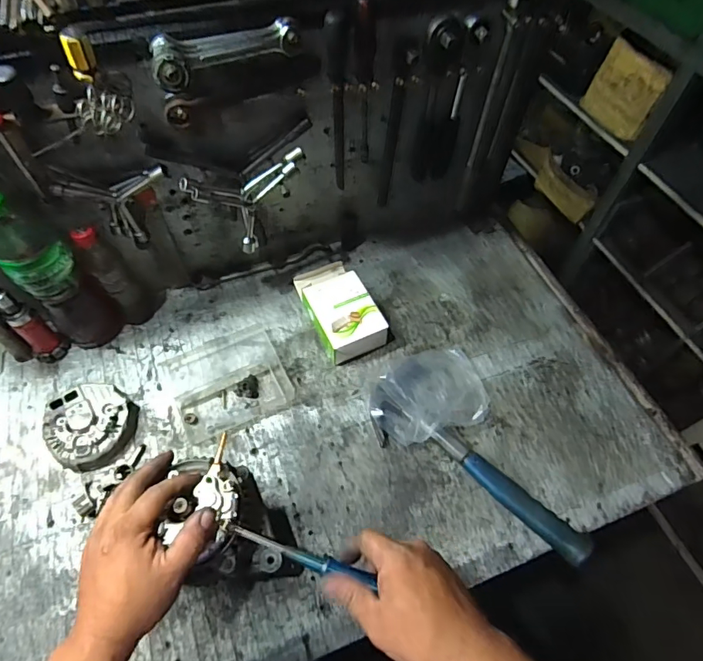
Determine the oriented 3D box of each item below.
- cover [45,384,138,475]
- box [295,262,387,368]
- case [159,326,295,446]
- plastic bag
[{"bbox_3d":[-0.360,0.130,0.645,0.113,0.038,0.114,33,63,18],"label":"cover"},{"bbox_3d":[-0.021,-0.039,0.746,0.094,0.057,0.179,-24,62,-15],"label":"box"},{"bbox_3d":[-0.184,0.071,0.700,0.162,0.017,0.147,-21,61,-14],"label":"case"},{"bbox_3d":[0.113,0.088,0.671,0.175,0.057,0.126,-20,61,-13],"label":"plastic bag"}]

